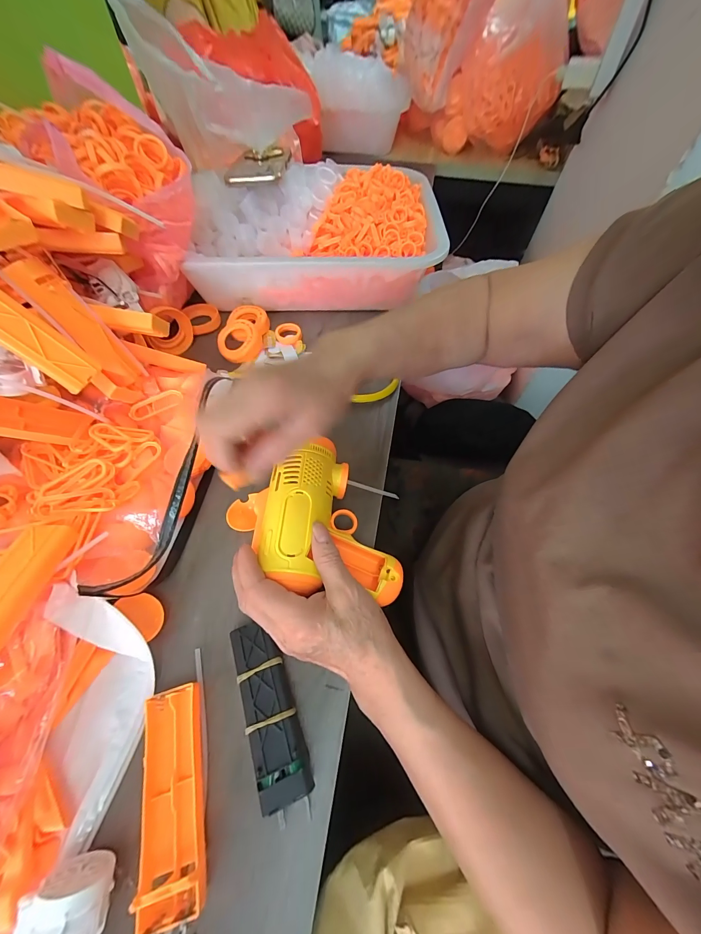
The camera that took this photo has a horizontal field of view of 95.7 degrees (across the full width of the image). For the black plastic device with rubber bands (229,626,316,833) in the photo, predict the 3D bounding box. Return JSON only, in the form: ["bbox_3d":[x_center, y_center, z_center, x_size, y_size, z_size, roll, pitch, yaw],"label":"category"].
[{"bbox_3d":[-0.058,0.170,0.228,0.033,0.025,0.109,-20,62,-12],"label":"black plastic device with rubber bands"}]

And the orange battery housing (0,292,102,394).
[{"bbox_3d":[-0.252,-0.106,0.236,0.014,0.110,0.031,-6,52,39],"label":"orange battery housing"}]

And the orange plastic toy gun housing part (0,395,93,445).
[{"bbox_3d":[-0.285,-0.043,0.274,0.036,0.103,0.025,44,104,21],"label":"orange plastic toy gun housing part"}]

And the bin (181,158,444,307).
[{"bbox_3d":[-0.045,-0.328,0.467,0.337,0.104,0.223,1,60,-1],"label":"bin"}]

